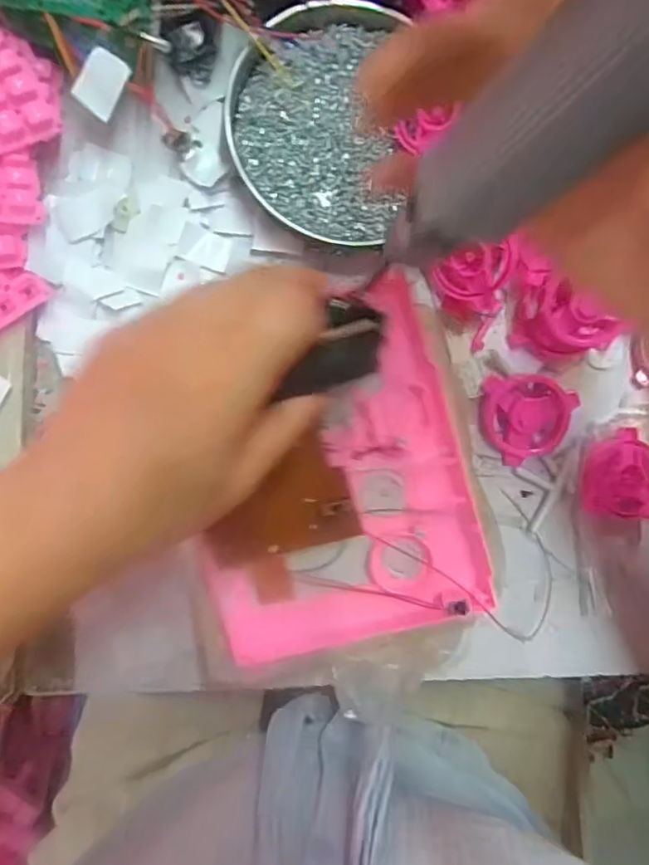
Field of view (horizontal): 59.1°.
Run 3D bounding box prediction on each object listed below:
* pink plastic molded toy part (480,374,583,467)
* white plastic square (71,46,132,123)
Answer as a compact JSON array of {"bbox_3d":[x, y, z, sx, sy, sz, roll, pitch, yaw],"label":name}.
[{"bbox_3d":[0.119,-0.007,0.336,0.050,0.018,0.051,3,88,-7],"label":"pink plastic molded toy part"},{"bbox_3d":[-0.115,-0.180,0.295,0.020,0.004,0.029,28,104,-26],"label":"white plastic square"}]

